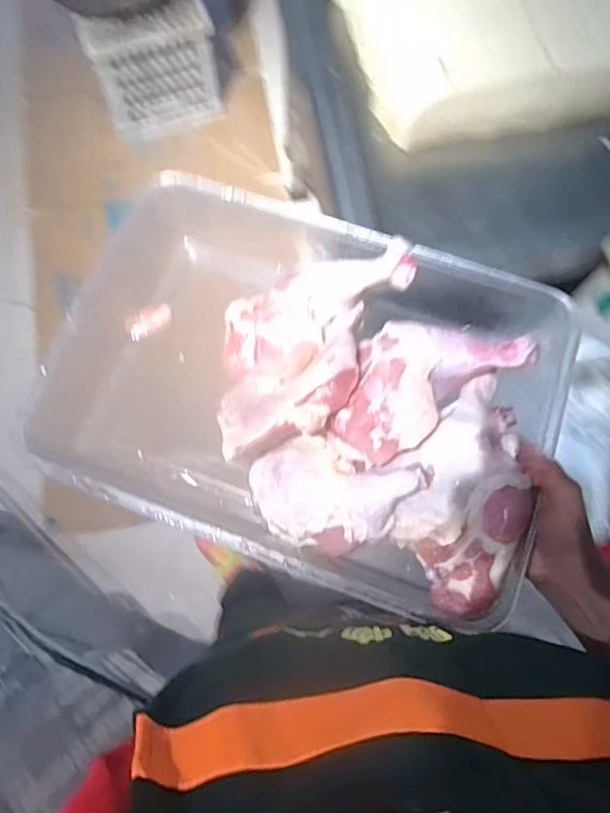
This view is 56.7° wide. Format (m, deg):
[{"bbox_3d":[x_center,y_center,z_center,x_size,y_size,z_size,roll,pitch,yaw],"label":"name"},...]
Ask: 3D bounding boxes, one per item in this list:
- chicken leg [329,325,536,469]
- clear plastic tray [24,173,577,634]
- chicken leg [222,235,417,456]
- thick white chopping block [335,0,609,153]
[{"bbox_3d":[0.093,-0.029,0.476,0.159,0.047,0.098,-34,77,-12],"label":"chicken leg"},{"bbox_3d":[0.000,-0.022,0.486,0.399,0.109,0.294,21,73,4],"label":"clear plastic tray"},{"bbox_3d":[-0.009,-0.056,0.495,0.127,0.054,0.223,27,73,6],"label":"chicken leg"},{"bbox_3d":[0.305,-0.697,1.001,0.428,0.129,0.462,-15,74,-7],"label":"thick white chopping block"}]

